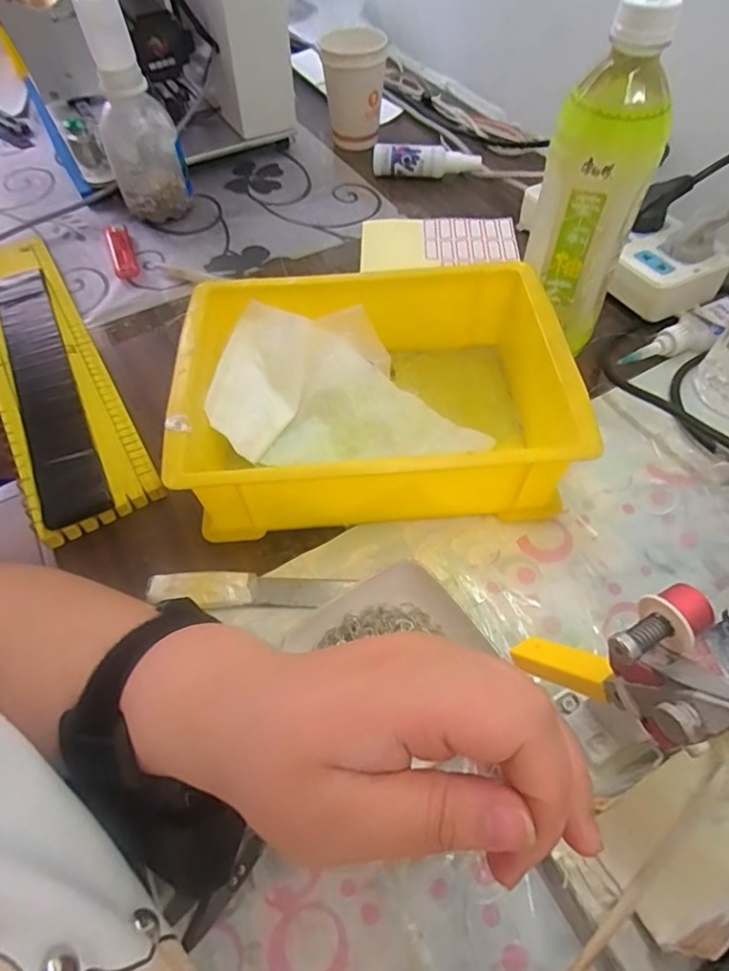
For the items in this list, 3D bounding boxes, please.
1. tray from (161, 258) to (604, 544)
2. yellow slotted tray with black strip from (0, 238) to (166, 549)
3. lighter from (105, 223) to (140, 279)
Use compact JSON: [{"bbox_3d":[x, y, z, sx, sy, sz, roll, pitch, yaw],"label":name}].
[{"bbox_3d":[0.005,-0.058,0.370,0.236,0.073,0.169,-4,56,-1],"label":"tray"},{"bbox_3d":[-0.257,-0.098,0.437,0.081,0.022,0.333,-28,60,-16],"label":"yellow slotted tray with black strip"},{"bbox_3d":[-0.234,-0.226,0.530,0.021,0.010,0.087,-20,58,-11],"label":"lighter"}]

